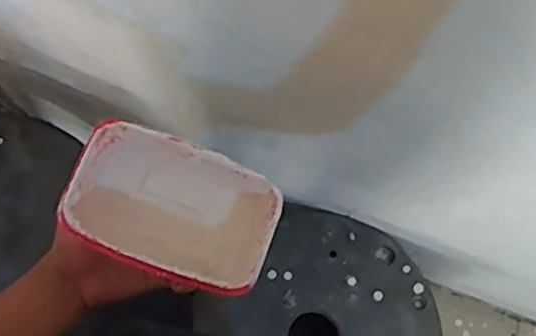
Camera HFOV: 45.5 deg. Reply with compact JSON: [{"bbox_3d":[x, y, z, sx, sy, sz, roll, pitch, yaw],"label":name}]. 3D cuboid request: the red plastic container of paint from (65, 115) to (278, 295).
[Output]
[{"bbox_3d":[-0.073,0.036,0.517,0.155,0.087,0.100,20,75,3],"label":"red plastic container of paint"}]

